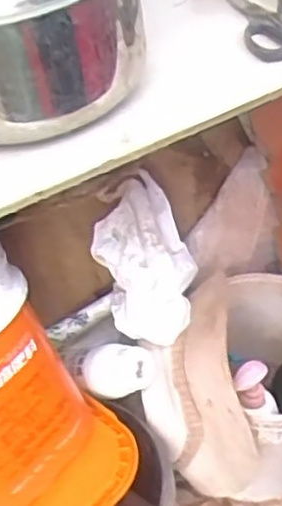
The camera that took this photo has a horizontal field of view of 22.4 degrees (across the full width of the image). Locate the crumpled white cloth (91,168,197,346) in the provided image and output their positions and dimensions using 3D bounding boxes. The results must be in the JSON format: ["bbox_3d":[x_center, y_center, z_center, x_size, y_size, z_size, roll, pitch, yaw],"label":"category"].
[{"bbox_3d":[0.008,0.009,0.994,0.129,0.191,0.170,-5,45,2],"label":"crumpled white cloth"}]

